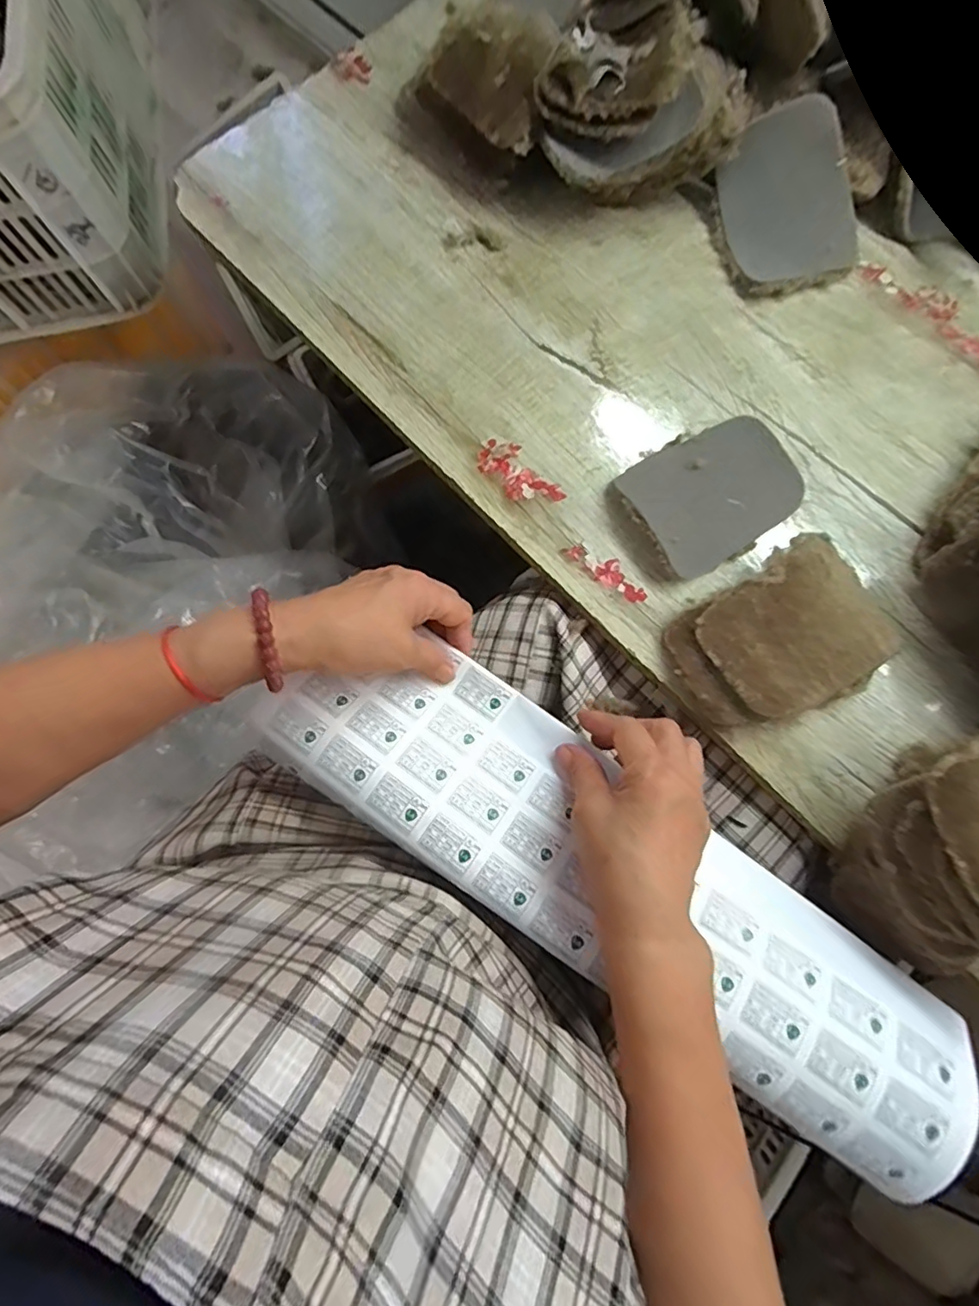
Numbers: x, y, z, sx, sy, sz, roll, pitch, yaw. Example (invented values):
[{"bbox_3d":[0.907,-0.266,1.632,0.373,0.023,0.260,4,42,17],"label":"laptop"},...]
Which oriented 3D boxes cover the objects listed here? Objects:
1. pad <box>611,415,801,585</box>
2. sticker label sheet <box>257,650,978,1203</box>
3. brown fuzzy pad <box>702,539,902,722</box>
[{"bbox_3d":[0.160,-0.116,0.410,0.124,0.019,0.096,-30,79,-7],"label":"pad"},{"bbox_3d":[0.072,0.129,0.344,0.440,0.030,0.117,32,79,8],"label":"sticker label sheet"},{"bbox_3d":[0.207,-0.014,0.379,0.125,0.018,0.095,-36,80,-8],"label":"brown fuzzy pad"}]

